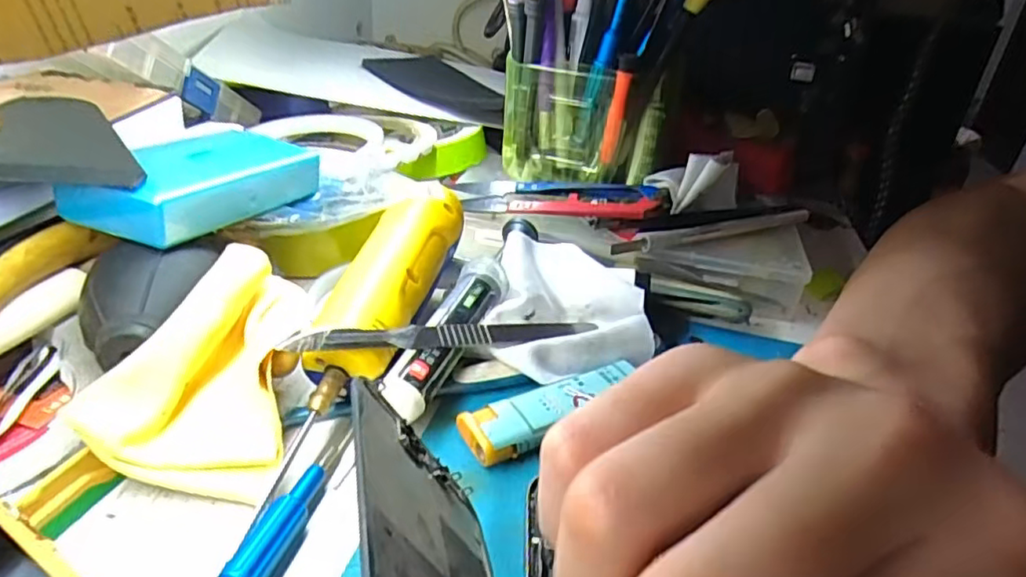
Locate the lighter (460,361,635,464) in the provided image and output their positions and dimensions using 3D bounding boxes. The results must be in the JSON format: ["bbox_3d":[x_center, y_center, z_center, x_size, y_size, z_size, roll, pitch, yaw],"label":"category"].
[{"bbox_3d":[0.017,0.046,0.239,0.078,0.011,0.022,-15,35,-30],"label":"lighter"}]

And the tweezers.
[{"bbox_3d":[-0.020,0.018,0.243,0.131,0.005,0.012,0,27,-34],"label":"tweezers"}]

